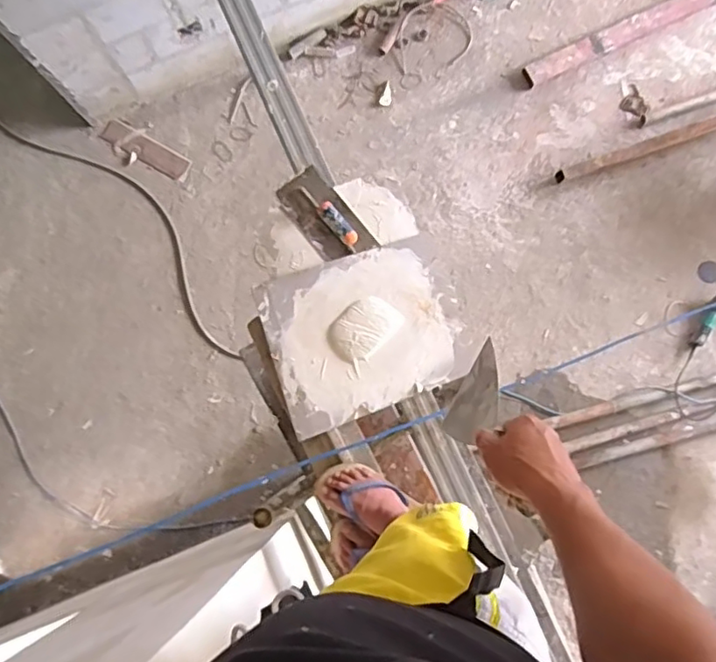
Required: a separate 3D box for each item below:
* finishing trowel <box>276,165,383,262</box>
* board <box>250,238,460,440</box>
[{"bbox_3d":[-0.080,-0.272,1.418,0.131,0.102,0.258,-39,82,-6],"label":"finishing trowel"},{"bbox_3d":[0.018,0.002,1.391,0.436,0.034,0.358,-18,80,-2],"label":"board"}]

